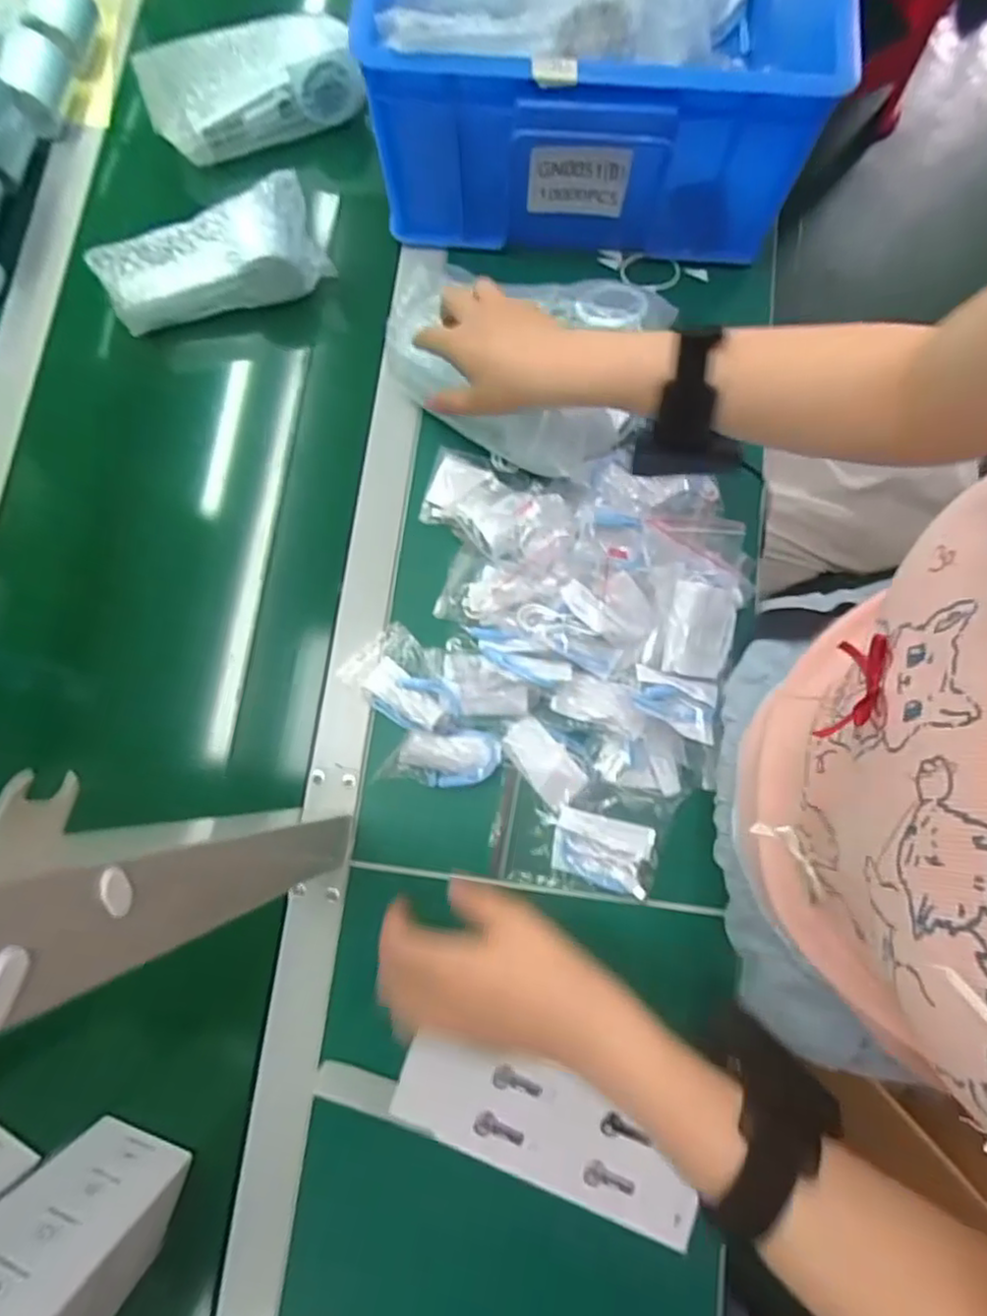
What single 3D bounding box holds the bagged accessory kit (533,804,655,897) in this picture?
[{"bbox_3d":[0.078,0.144,0.492,0.085,0.015,0.051,14,79,2],"label":"bagged accessory kit"}]

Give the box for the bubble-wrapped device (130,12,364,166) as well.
[{"bbox_3d":[-0.216,-0.511,0.588,0.183,0.060,0.077,-16,79,-3],"label":"bubble-wrapped device"}]

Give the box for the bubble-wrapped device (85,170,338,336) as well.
[{"bbox_3d":[-0.237,-0.332,0.548,0.180,0.074,0.047,-12,79,-3],"label":"bubble-wrapped device"}]

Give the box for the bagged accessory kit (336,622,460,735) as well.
[{"bbox_3d":[-0.067,0.017,0.518,0.097,0.026,0.065,30,80,5],"label":"bagged accessory kit"}]

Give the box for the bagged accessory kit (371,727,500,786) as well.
[{"bbox_3d":[-0.041,0.077,0.501,0.091,0.014,0.041,-3,79,-1],"label":"bagged accessory kit"}]

